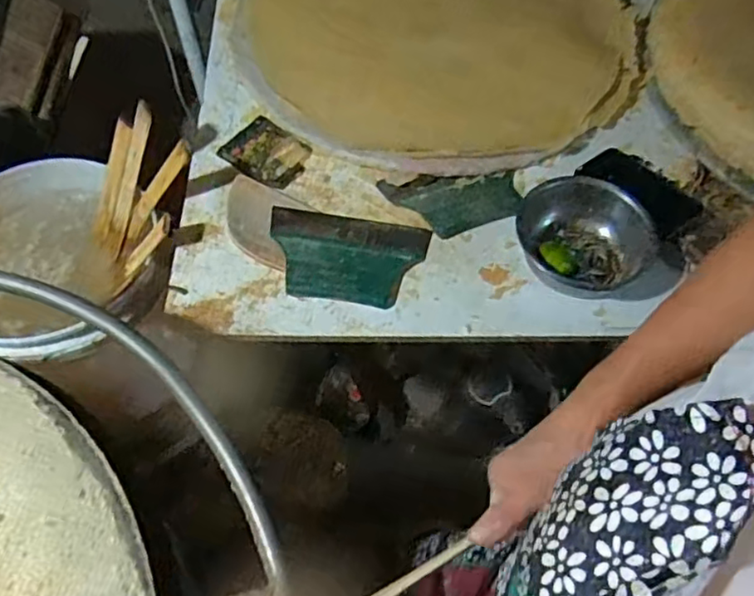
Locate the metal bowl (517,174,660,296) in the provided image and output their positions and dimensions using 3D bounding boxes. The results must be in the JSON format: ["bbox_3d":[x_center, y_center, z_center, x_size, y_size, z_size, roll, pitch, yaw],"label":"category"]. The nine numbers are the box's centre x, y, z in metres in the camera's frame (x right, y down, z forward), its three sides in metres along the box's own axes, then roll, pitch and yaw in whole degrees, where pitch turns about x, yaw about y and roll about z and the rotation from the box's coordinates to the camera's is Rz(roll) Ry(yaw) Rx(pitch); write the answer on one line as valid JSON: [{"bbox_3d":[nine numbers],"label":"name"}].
[{"bbox_3d":[0.257,-0.071,0.795,0.165,0.055,0.145,20,61,11],"label":"metal bowl"}]

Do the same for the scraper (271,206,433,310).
[{"bbox_3d":[-0.039,-0.053,0.798,0.192,0.019,0.124,8,59,4],"label":"scraper"}]

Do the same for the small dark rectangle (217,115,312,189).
[{"bbox_3d":[-0.153,-0.203,0.896,0.120,0.008,0.096,36,61,19],"label":"small dark rectangle"}]

